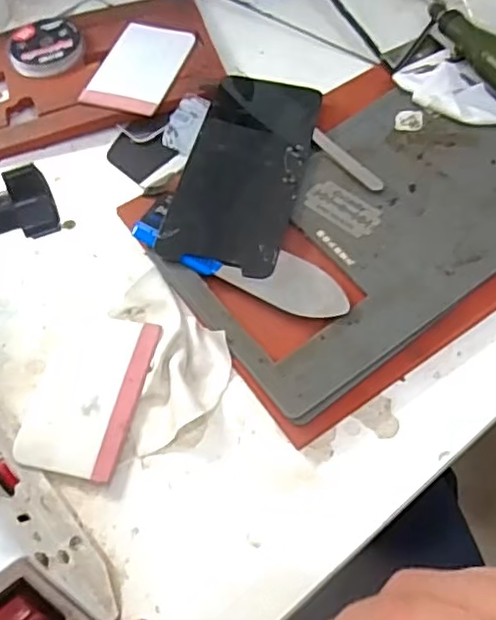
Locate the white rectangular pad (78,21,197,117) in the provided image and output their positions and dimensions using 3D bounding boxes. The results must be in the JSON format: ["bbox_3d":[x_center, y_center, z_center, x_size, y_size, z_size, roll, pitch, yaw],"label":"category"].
[{"bbox_3d":[-0.068,-0.155,0.405,0.051,0.008,0.080,15,62,13],"label":"white rectangular pad"}]

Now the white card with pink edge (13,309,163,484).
[{"bbox_3d":[-0.076,0.039,0.304,0.051,0.005,0.080,8,60,9],"label":"white card with pink edge"}]

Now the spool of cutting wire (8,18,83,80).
[{"bbox_3d":[-0.133,-0.172,0.417,0.046,0.012,0.048,-2,59,3],"label":"spool of cutting wire"}]

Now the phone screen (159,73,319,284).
[{"bbox_3d":[-0.002,-0.079,0.354,0.064,0.007,0.131,12,61,11],"label":"phone screen"}]

